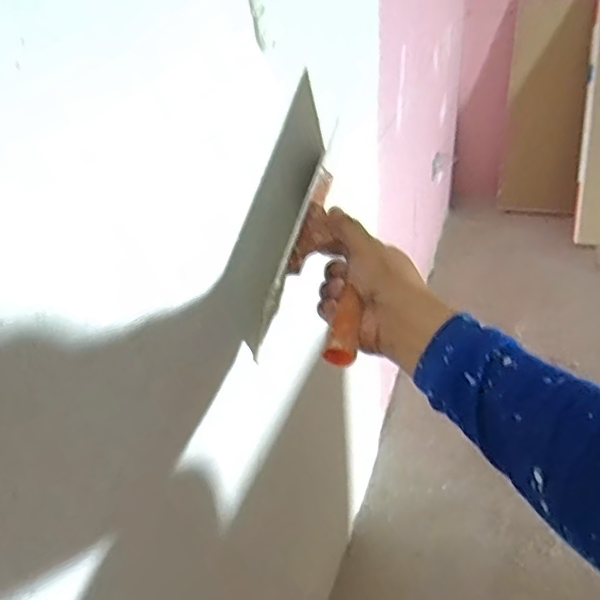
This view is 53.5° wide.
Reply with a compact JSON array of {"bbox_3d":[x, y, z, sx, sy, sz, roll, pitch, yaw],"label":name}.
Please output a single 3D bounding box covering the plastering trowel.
[{"bbox_3d":[0.003,-0.074,0.505,0.093,0.082,0.260,-1,56,9],"label":"plastering trowel"}]

